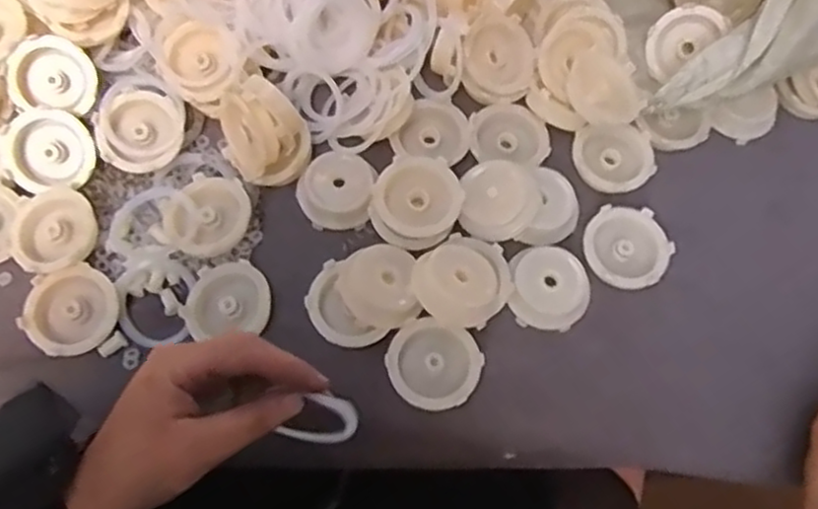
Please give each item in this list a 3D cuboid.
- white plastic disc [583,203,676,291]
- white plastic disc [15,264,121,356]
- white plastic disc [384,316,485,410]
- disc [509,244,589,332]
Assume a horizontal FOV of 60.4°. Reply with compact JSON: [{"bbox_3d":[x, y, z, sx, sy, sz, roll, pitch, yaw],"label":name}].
[{"bbox_3d":[0.138,-0.003,0.448,0.052,0.017,0.054,1,69,-3],"label":"white plastic disc"},{"bbox_3d":[-0.203,0.034,0.422,0.053,0.013,0.050,1,69,-3],"label":"white plastic disc"},{"bbox_3d":[0.014,0.066,0.414,0.053,0.025,0.048,28,70,8],"label":"white plastic disc"},{"bbox_3d":[0.086,0.020,0.435,0.046,0.022,0.049,1,69,-3],"label":"disc"}]

